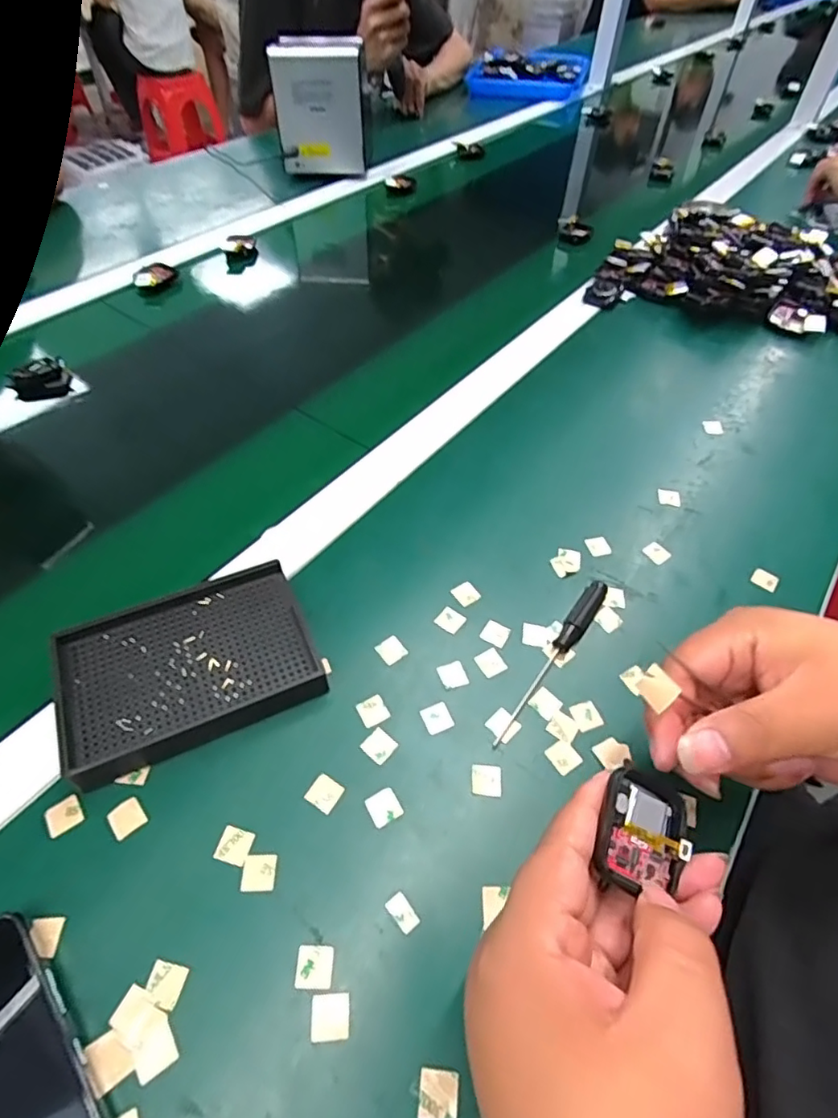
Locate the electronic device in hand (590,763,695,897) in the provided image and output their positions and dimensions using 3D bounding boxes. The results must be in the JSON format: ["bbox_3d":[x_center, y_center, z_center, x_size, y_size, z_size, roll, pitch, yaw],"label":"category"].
[{"bbox_3d":[0.088,0.106,0.219,0.036,0.013,0.043,37,58,-7],"label":"electronic device in hand"}]

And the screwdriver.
[{"bbox_3d":[0.083,0.061,0.338,0.014,0.014,0.128,30,56,20],"label":"screwdriver"}]

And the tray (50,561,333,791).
[{"bbox_3d":[-0.133,0.061,0.324,0.136,0.029,0.093,-20,55,-17],"label":"tray"}]

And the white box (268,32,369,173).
[{"bbox_3d":[-0.145,-0.672,0.822,0.123,0.147,0.089,0,52,-2],"label":"white box"}]

